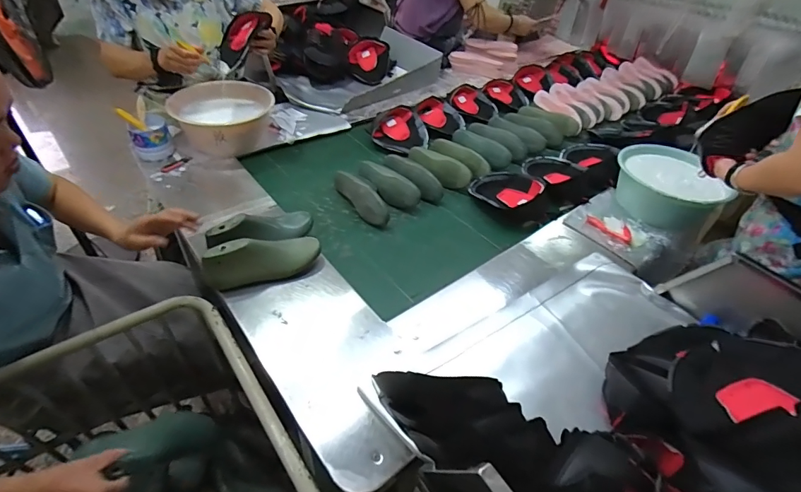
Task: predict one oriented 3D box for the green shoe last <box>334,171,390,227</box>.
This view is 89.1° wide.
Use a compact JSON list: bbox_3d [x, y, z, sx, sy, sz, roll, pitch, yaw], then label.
[{"bbox_3d":[-0.111,-0.142,1.175,0.060,0.073,0.210,-27,52,-29],"label":"green shoe last"}]

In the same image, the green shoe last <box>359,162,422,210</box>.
[{"bbox_3d":[-0.043,-0.193,1.233,0.078,0.068,0.242,-31,54,-31],"label":"green shoe last"}]

